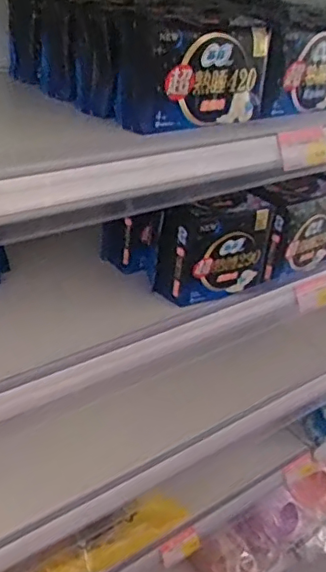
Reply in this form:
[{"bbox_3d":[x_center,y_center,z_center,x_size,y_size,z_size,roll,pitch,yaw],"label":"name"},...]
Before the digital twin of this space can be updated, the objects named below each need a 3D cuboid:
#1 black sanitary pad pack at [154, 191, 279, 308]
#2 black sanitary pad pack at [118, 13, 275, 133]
[{"bbox_3d":[0.062,-0.045,0.658,0.131,0.111,0.056,-11,37,-27],"label":"black sanitary pad pack"},{"bbox_3d":[0.033,-0.204,0.538,0.146,0.089,0.061,-17,40,-34],"label":"black sanitary pad pack"}]

